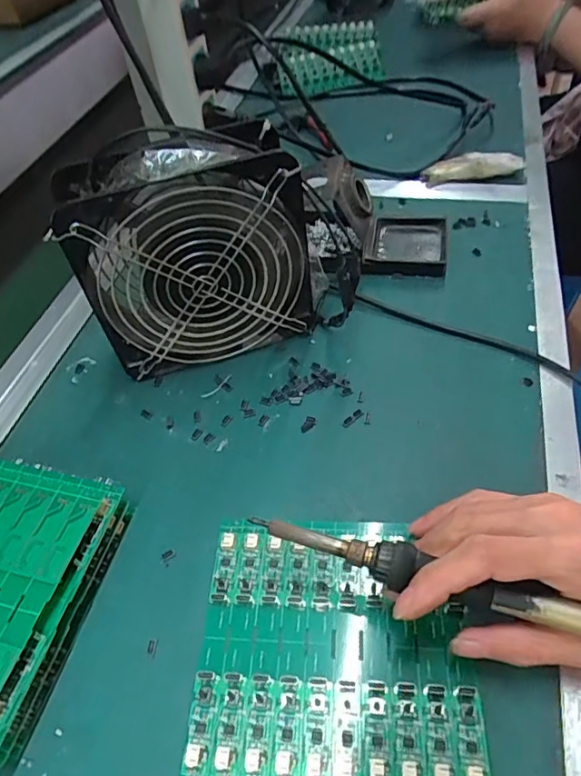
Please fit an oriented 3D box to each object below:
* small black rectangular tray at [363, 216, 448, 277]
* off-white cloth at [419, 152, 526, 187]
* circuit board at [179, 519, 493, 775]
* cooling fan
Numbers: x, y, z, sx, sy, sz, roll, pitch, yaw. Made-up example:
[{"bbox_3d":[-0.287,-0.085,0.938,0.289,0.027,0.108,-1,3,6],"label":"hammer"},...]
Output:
[{"bbox_3d":[0.103,-0.129,0.468,0.069,0.015,0.075,6,51,11],"label":"small black rectangular tray"},{"bbox_3d":[0.184,-0.222,0.526,0.098,0.029,0.026,-5,50,2],"label":"off-white cloth"},{"bbox_3d":[0.023,0.132,0.271,0.138,0.006,0.132,1,50,7],"label":"circuit board"},{"bbox_3d":[-0.067,-0.091,0.369,0.151,0.155,0.060,-17,50,-8],"label":"cooling fan"}]

